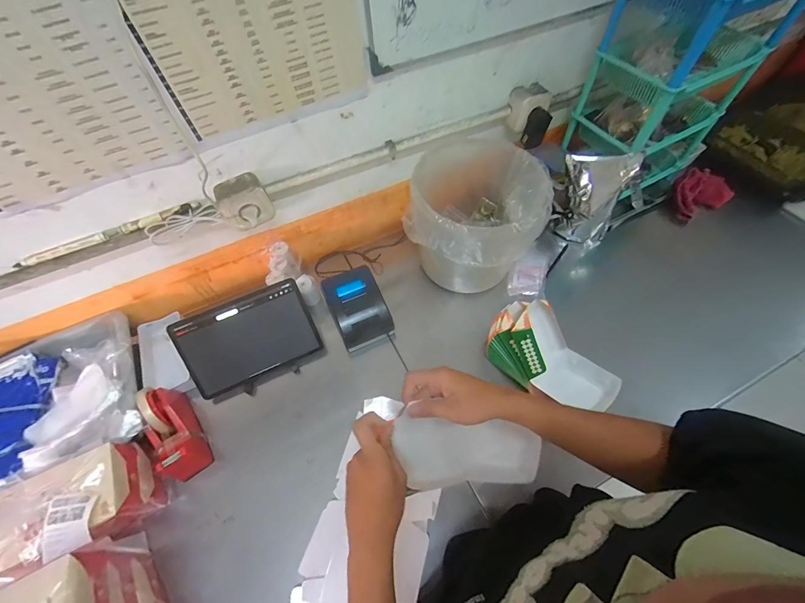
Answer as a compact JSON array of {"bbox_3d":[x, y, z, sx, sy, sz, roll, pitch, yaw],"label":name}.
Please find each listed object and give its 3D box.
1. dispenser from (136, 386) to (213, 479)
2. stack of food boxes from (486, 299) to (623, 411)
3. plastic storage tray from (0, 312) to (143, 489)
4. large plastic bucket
[{"bbox_3d":[-0.417,0.240,0.630,0.066,0.105,0.168,-34,64,-18],"label":"dispenser"},{"bbox_3d":[0.268,0.117,0.647,0.110,0.155,0.237,-38,65,-19],"label":"stack of food boxes"},{"bbox_3d":[-0.731,0.227,0.603,0.503,0.093,0.272,-24,61,-13],"label":"plastic storage tray"},{"bbox_3d":[0.150,-0.172,0.758,0.258,0.236,0.251,-1,59,1],"label":"large plastic bucket"}]

